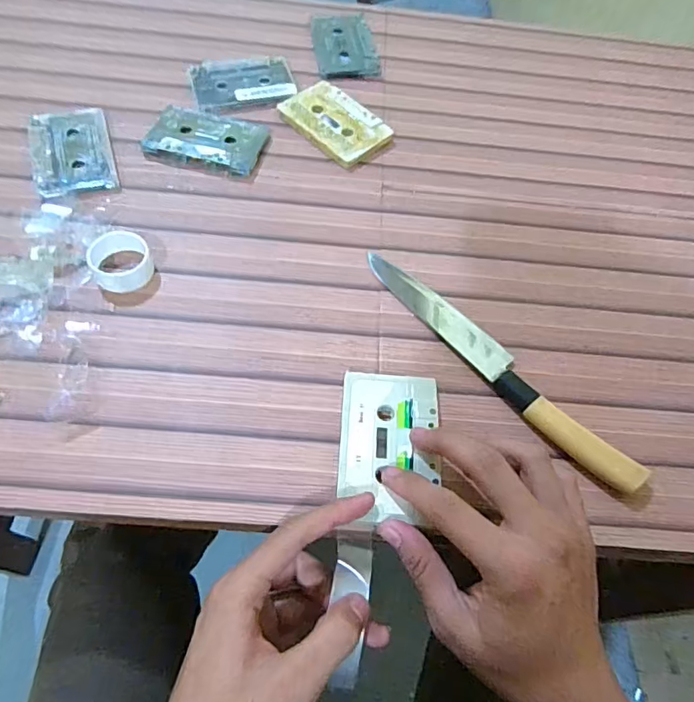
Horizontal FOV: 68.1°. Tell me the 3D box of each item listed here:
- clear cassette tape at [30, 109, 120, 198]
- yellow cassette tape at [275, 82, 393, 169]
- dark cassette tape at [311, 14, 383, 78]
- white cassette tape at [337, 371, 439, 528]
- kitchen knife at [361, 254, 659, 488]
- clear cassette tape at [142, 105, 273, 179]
[{"bbox_3d":[-0.237,-0.175,0.444,0.061,0.008,0.105,-15,63,-14],"label":"clear cassette tape"},{"bbox_3d":[-0.013,-0.217,0.488,0.101,0.010,0.065,42,65,17],"label":"yellow cassette tape"},{"bbox_3d":[-0.001,-0.328,0.553,0.065,0.012,0.093,-5,61,-8],"label":"dark cassette tape"},{"bbox_3d":[0.028,0.059,0.330,0.062,0.013,0.100,5,62,-2],"label":"white cassette tape"},{"bbox_3d":[0.103,0.005,0.368,0.242,0.022,0.037,42,65,17],"label":"kitchen knife"},{"bbox_3d":[-0.125,-0.192,0.461,0.101,0.009,0.069,13,60,2],"label":"clear cassette tape"}]

